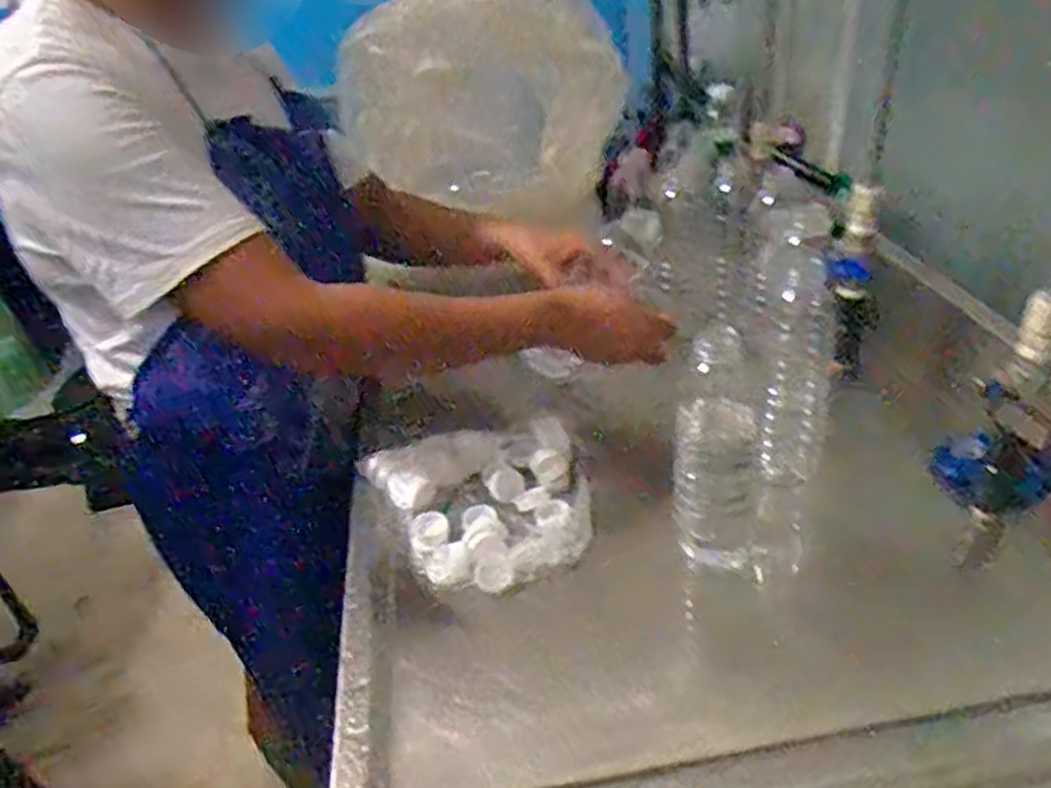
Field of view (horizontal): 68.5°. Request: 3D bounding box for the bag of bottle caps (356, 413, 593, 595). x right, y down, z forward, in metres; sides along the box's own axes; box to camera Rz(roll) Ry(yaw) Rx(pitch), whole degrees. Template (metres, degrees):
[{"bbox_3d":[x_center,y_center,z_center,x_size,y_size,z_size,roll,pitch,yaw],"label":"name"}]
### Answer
[{"bbox_3d":[-0.032,0.096,0.714,0.184,0.036,0.193,-17,35,-16],"label":"bag of bottle caps"}]

